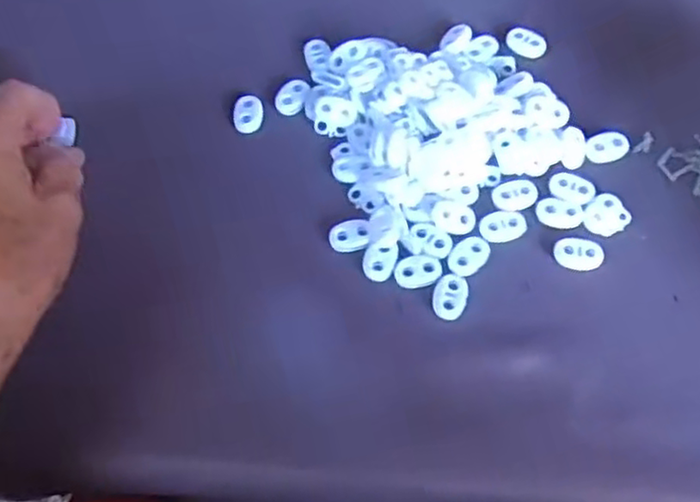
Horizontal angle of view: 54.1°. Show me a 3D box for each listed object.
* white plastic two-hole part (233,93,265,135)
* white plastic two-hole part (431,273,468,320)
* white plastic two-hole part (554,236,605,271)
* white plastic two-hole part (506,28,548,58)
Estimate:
[{"bbox_3d":[-0.055,-0.075,0.373,0.016,0.006,0.023,-2,65,0],"label":"white plastic two-hole part"},{"bbox_3d":[0.047,0.021,0.323,0.016,0.004,0.023,11,66,6],"label":"white plastic two-hole part"},{"bbox_3d":[0.111,0.001,0.331,0.023,0.005,0.016,1,65,1],"label":"white plastic two-hole part"},{"bbox_3d":[0.100,-0.118,0.386,0.023,0.004,0.015,25,68,12],"label":"white plastic two-hole part"}]

